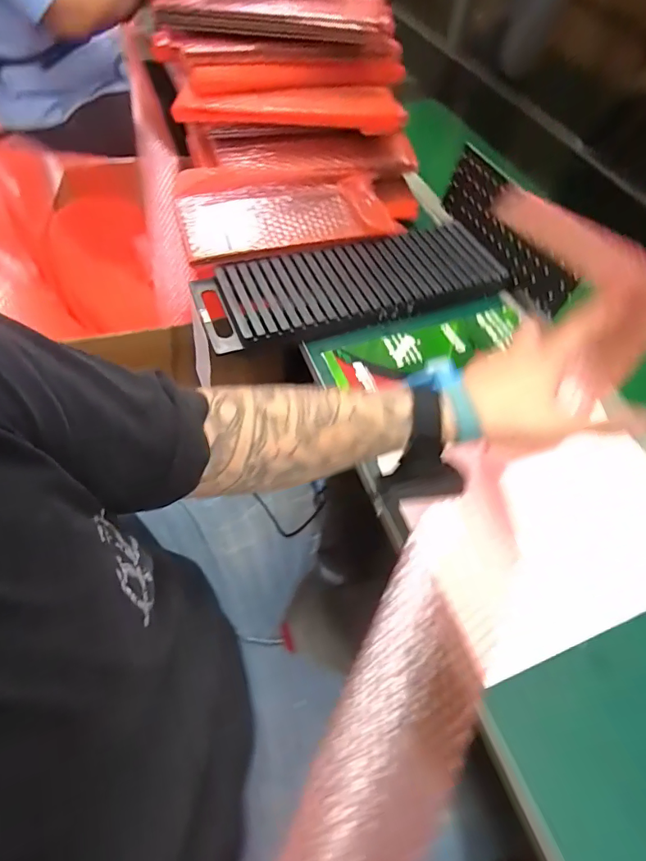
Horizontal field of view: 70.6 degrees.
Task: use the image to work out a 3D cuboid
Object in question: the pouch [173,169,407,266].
[{"bbox_3d":[-0.045,-0.311,0.637,0.302,0.033,0.114,-14,80,-13],"label":"pouch"}]

